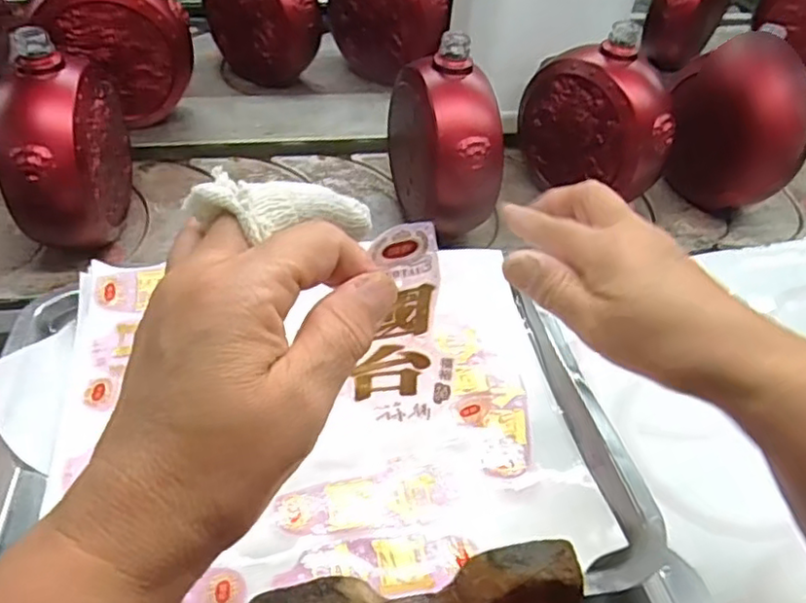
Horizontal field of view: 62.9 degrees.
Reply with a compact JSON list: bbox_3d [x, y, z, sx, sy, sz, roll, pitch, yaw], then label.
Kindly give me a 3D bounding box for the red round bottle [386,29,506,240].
[{"bbox_3d":[0.034,-0.124,0.529,0.073,0.144,0.114,-11,47,-16],"label":"red round bottle"}]

